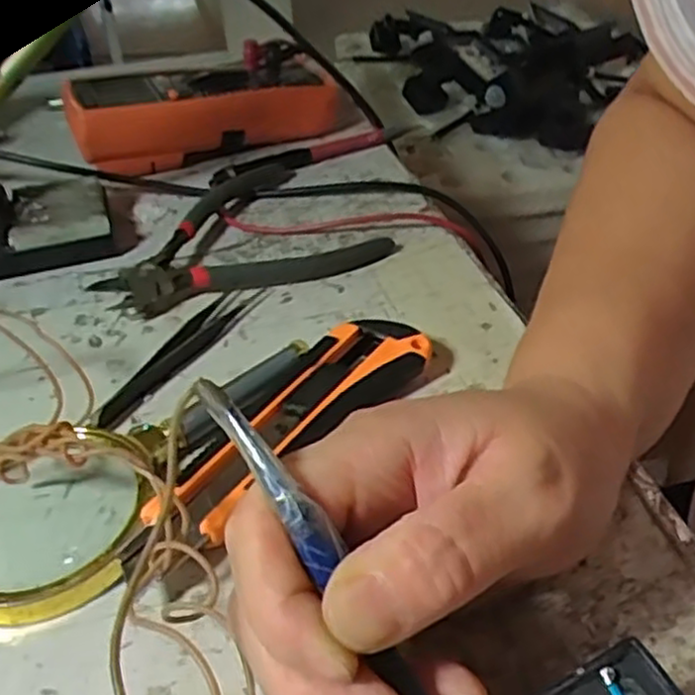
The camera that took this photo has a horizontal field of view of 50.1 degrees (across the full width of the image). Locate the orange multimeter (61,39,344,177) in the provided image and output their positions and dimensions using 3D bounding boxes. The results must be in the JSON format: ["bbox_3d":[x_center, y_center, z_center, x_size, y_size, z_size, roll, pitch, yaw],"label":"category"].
[{"bbox_3d":[-0.103,-0.172,0.533,0.187,0.050,0.095,-20,40,-20],"label":"orange multimeter"}]

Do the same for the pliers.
[{"bbox_3d":[-0.068,-0.059,0.410,0.149,0.018,0.125,-25,41,-26],"label":"pliers"}]

